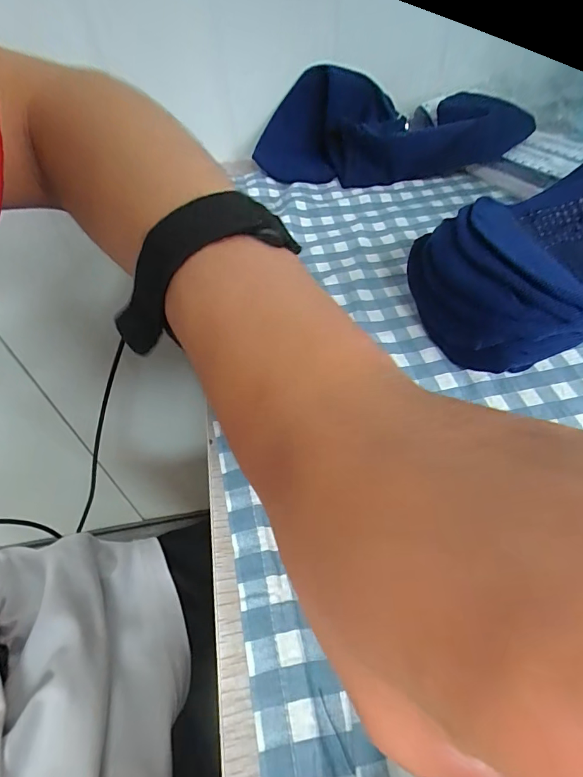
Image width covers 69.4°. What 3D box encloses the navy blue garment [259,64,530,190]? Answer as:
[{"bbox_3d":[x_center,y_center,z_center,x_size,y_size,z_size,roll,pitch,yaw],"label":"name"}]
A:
[{"bbox_3d":[0.082,-0.233,0.374,0.221,0.066,0.080,-1,50,4],"label":"navy blue garment"}]

